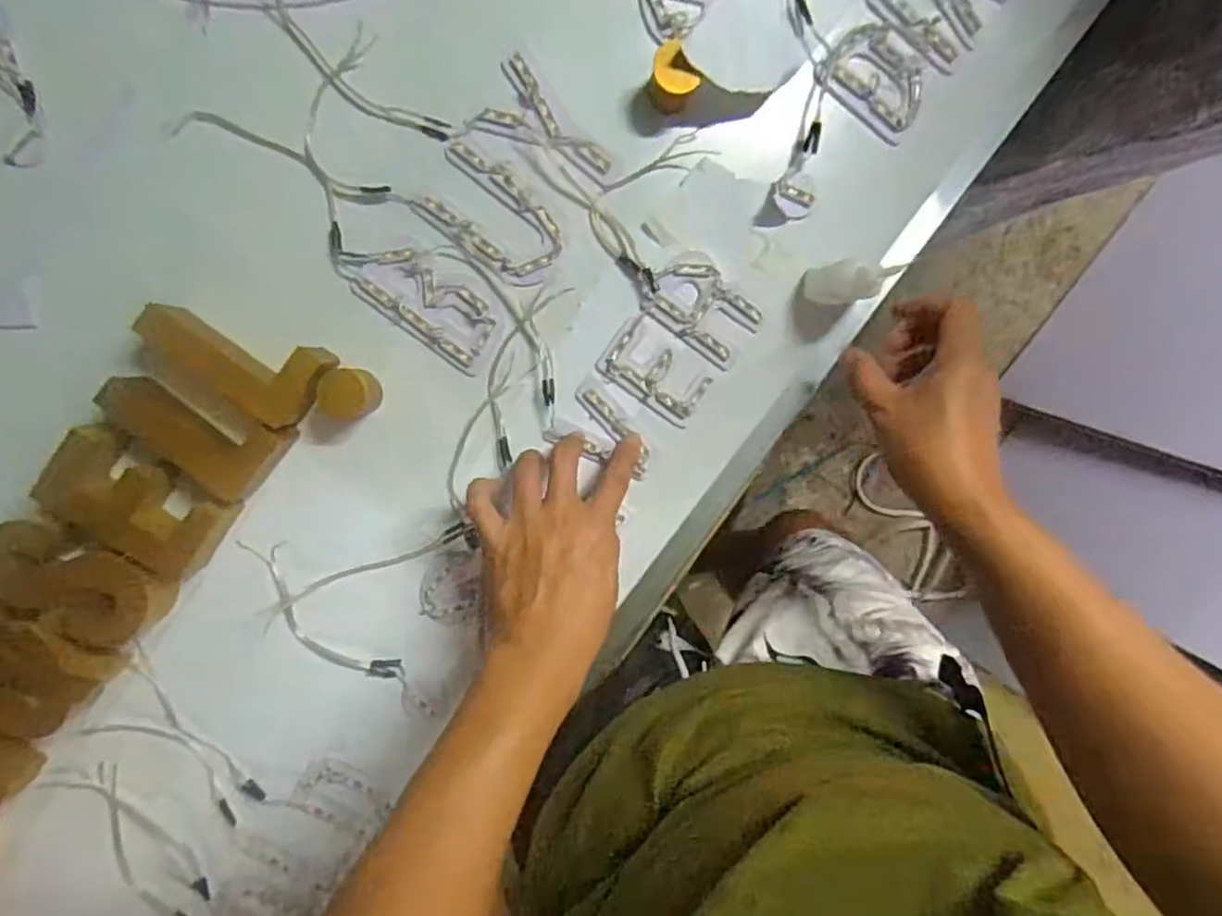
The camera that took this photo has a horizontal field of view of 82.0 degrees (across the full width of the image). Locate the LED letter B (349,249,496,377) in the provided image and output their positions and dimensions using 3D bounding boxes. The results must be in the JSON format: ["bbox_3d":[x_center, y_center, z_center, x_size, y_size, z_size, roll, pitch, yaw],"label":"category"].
[{"bbox_3d":[-0.130,-0.109,0.501,0.098,0.004,0.050,36,95,-8],"label":"LED letter B"}]

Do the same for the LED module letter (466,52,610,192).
[{"bbox_3d":[-0.041,-0.228,0.488,0.098,0.004,0.053,32,95,-7],"label":"LED module letter"}]

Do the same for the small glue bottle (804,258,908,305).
[{"bbox_3d":[0.163,-0.122,0.484,0.033,0.089,0.028,-12,99,-2],"label":"small glue bottle"}]

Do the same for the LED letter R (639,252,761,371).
[{"bbox_3d":[0.067,-0.110,0.510,0.082,0.006,0.056,37,94,-8],"label":"LED letter R"}]

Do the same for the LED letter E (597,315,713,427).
[{"bbox_3d":[0.034,-0.063,0.516,0.080,0.004,0.048,34,95,-7],"label":"LED letter E"}]

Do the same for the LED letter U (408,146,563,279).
[{"bbox_3d":[-0.082,-0.171,0.494,0.100,0.004,0.057,37,95,-8],"label":"LED letter U"}]

